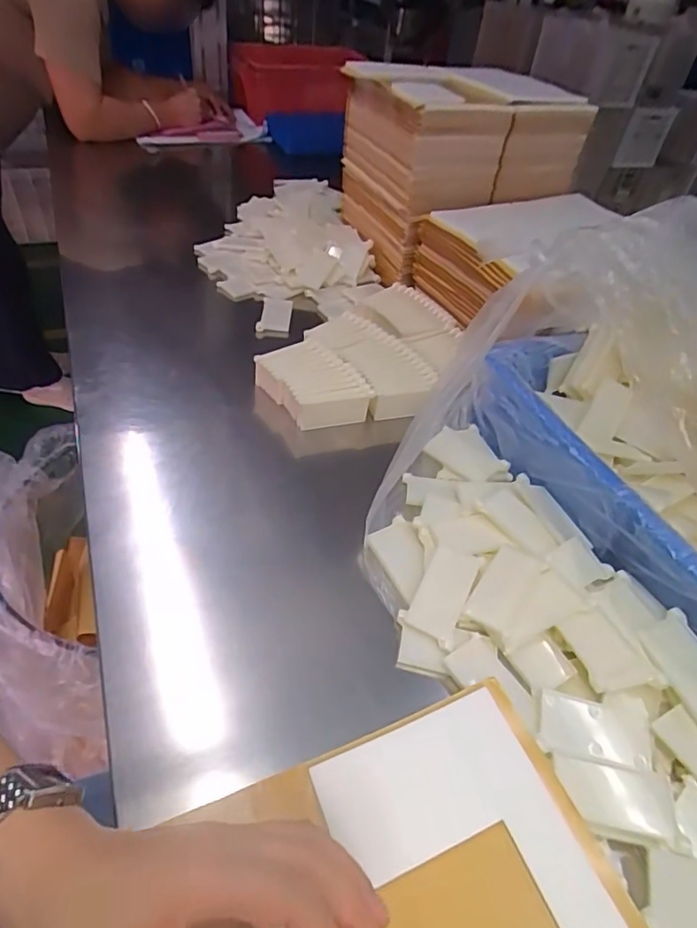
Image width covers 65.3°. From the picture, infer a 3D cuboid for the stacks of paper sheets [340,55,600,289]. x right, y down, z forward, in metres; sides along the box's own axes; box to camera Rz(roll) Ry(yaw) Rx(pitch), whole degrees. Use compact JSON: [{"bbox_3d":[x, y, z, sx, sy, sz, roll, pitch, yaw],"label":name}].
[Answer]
[{"bbox_3d":[0.140,-0.438,0.804,0.265,0.205,0.249,-15,49,-22],"label":"stacks of paper sheets"}]

